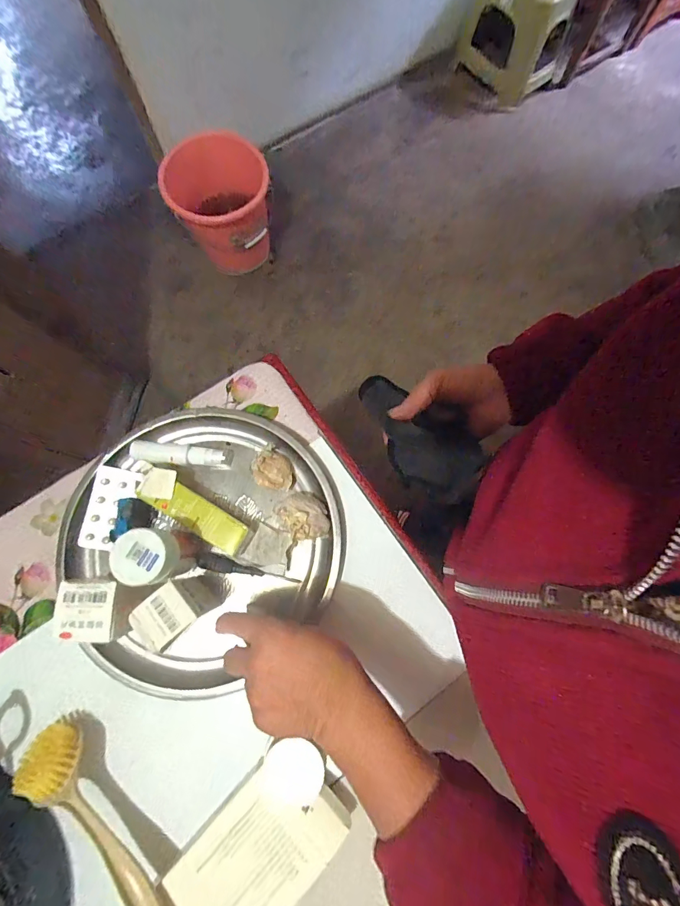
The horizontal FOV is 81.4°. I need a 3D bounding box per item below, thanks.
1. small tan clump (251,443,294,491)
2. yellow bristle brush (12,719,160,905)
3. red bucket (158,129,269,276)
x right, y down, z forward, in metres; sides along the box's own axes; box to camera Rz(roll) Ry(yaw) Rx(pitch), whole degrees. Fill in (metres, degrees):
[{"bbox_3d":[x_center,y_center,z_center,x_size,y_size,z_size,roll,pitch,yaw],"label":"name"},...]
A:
[{"bbox_3d":[-0.073,0.020,0.438,0.039,0.022,0.048,-42,81,-10],"label":"small tan clump"},{"bbox_3d":[-0.217,0.347,0.357,0.051,0.040,0.214,-38,80,-9],"label":"yellow bristle brush"},{"bbox_3d":[-0.363,-0.790,1.264,0.289,0.272,0.347,-6,77,-2],"label":"red bucket"}]

